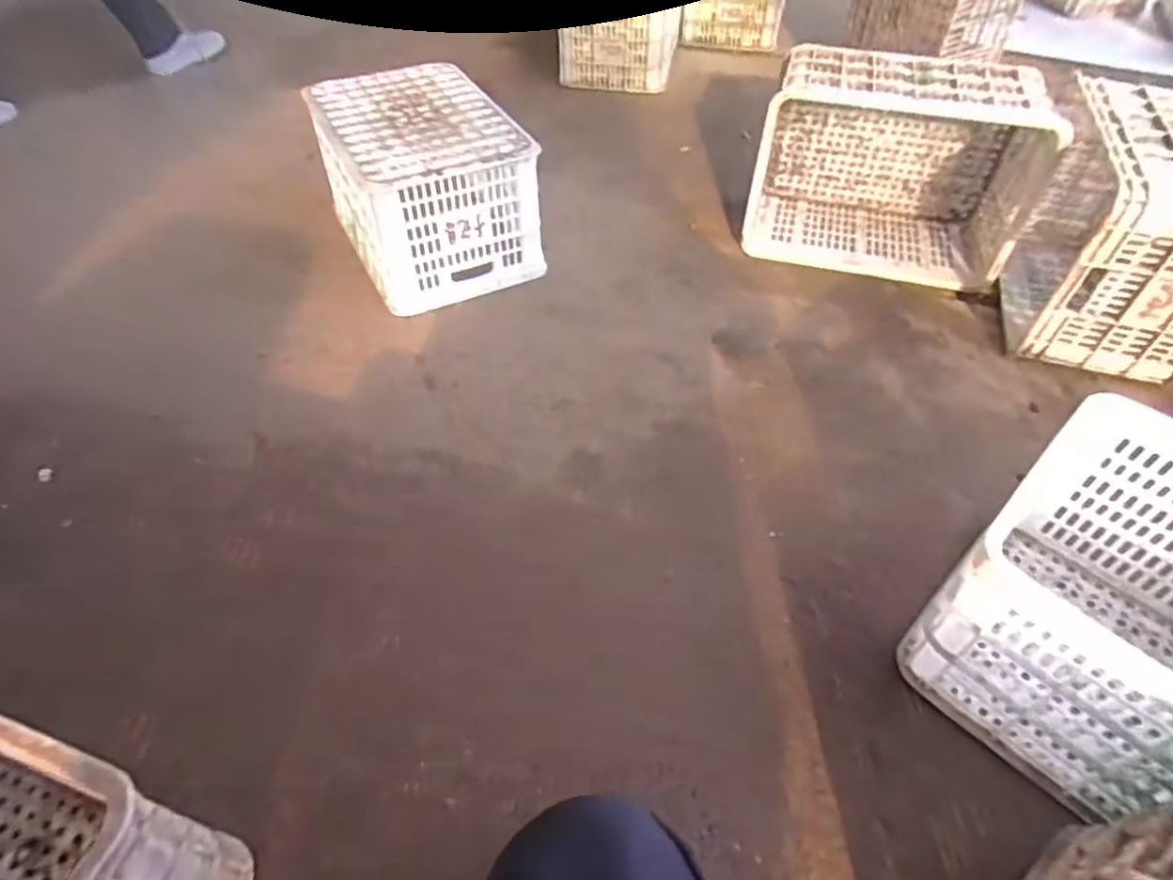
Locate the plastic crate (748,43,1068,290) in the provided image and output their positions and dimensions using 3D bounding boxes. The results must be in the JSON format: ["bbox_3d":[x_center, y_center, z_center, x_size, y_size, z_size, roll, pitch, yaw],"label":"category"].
[{"bbox_3d":[0.606,-0.556,1.337,0.502,0.310,0.284,11,49,9],"label":"plastic crate"}]

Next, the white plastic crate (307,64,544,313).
[{"bbox_3d":[-0.337,-0.533,1.362,0.333,0.260,0.458,-23,52,-20],"label":"white plastic crate"}]

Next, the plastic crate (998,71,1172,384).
[{"bbox_3d":[0.974,-0.395,1.190,0.280,0.308,0.469,18,50,14],"label":"plastic crate"}]

